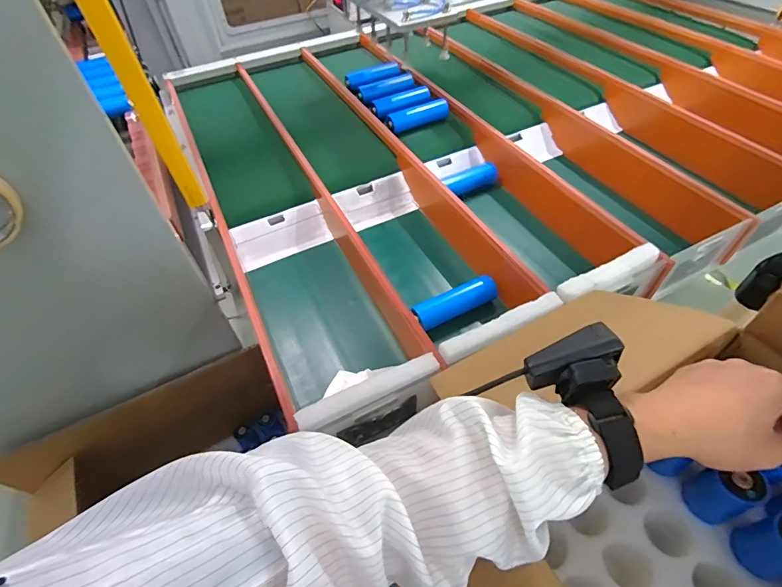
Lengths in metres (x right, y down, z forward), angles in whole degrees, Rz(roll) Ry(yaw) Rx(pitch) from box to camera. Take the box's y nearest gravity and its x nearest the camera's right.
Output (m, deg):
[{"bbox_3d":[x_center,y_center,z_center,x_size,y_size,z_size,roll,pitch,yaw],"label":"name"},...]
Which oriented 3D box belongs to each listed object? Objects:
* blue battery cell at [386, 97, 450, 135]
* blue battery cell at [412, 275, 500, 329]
[{"bbox_3d":[0.057,-0.372,0.877,0.144,0.043,0.044,-23,52,-15],"label":"blue battery cell"},{"bbox_3d":[0.096,0.011,0.605,0.126,0.030,0.034,-22,52,-14],"label":"blue battery cell"}]

